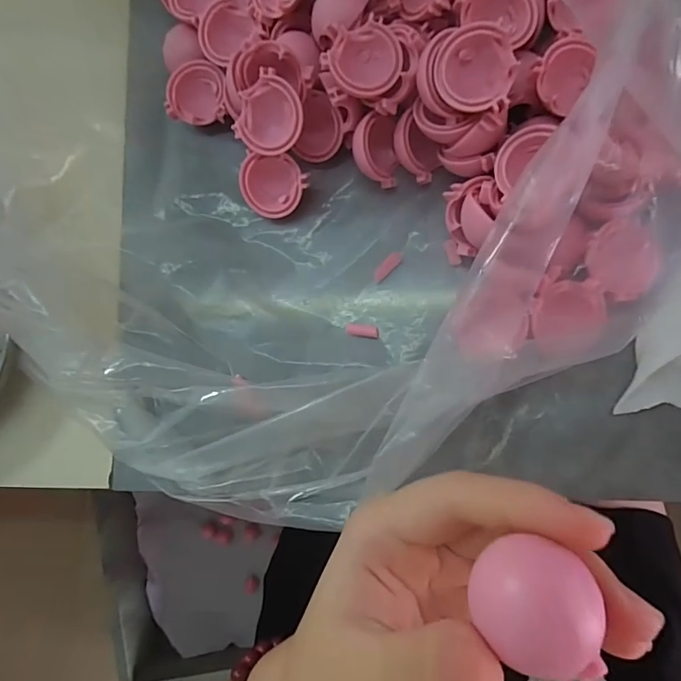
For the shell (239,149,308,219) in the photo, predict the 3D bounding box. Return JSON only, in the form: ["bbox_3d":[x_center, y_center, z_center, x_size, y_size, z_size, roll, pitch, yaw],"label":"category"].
[{"bbox_3d":[-0.032,-0.072,0.217,0.031,0.014,0.031,1,106,2],"label":"shell"}]

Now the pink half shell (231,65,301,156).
[{"bbox_3d":[-0.030,-0.095,0.201,0.029,0.013,0.029,1,115,3],"label":"pink half shell"}]

